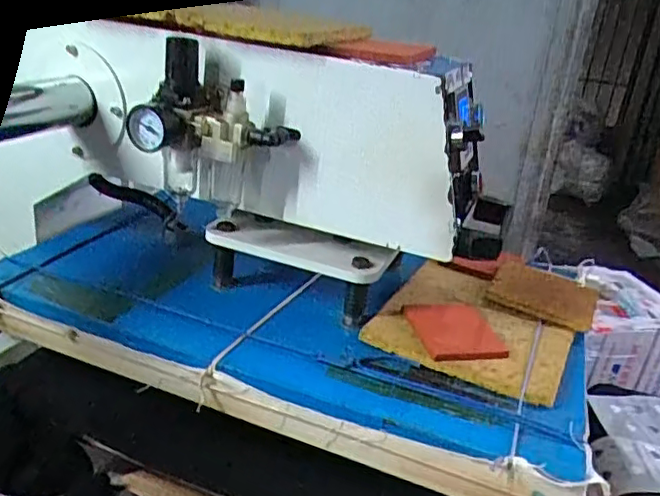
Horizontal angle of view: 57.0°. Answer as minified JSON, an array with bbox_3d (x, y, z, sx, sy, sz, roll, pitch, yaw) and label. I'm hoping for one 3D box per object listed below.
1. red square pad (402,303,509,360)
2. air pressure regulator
[{"bbox_3d":[0.124,0.079,0.592,0.084,0.012,0.092,-1,24,-16],"label":"red square pad"},{"bbox_3d":[-0.104,-0.101,0.541,0.120,0.136,0.085,15,25,19],"label":"air pressure regulator"}]

